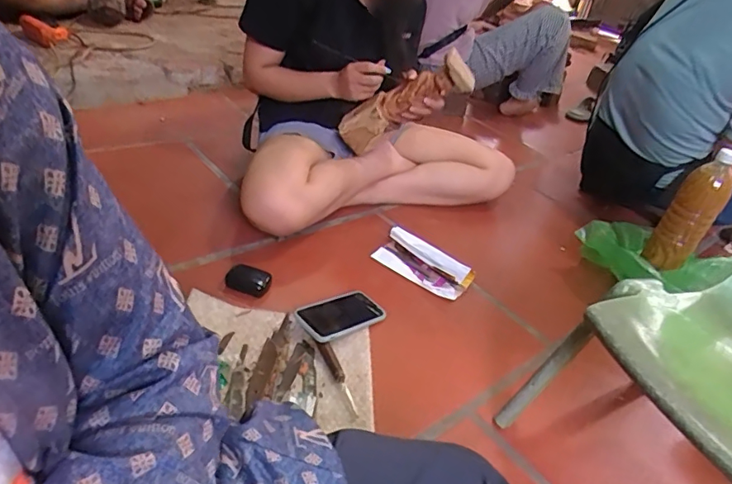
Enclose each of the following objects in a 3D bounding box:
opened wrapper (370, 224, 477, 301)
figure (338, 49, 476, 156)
[{"bbox_3d":[0.117,0.043,1.039,0.204,0.031,0.115,29,39,25],"label":"opened wrapper"},{"bbox_3d":[0.072,-0.285,1.057,0.327,0.087,0.071,-21,16,36],"label":"figure"}]

